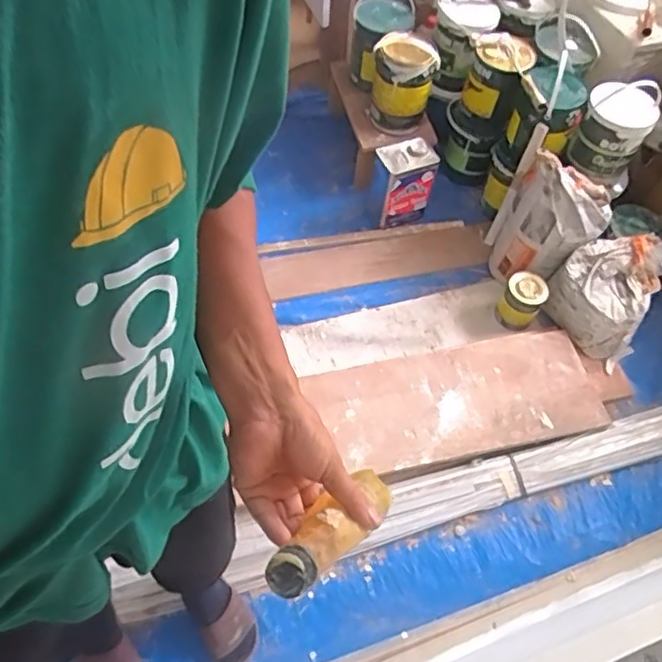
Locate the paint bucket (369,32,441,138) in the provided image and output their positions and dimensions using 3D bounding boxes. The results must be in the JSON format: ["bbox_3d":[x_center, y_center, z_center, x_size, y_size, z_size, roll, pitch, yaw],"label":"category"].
[{"bbox_3d":[0.199,-0.696,1.772,0.175,0.217,0.180,2,57,-3],"label":"paint bucket"}]

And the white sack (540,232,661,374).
[{"bbox_3d":[0.737,-0.110,1.669,0.257,0.193,0.273,41,63,20],"label":"white sack"}]

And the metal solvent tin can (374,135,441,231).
[{"bbox_3d":[0.216,-0.431,1.818,0.178,0.208,0.114,-25,63,-19],"label":"metal solvent tin can"}]

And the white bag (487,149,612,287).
[{"bbox_3d":[0.581,-0.285,1.685,0.261,0.365,0.197,28,60,13],"label":"white bag"}]

